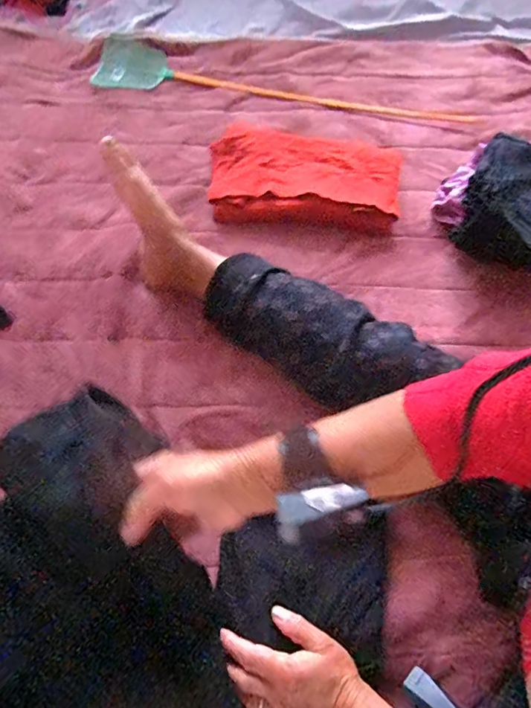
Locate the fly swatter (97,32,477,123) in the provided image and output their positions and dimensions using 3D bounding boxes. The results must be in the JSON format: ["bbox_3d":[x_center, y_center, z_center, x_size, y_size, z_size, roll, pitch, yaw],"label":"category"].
[{"bbox_3d":[0.023,-0.507,0.856,0.728,0.008,0.126,15,67,5],"label":"fly swatter"}]

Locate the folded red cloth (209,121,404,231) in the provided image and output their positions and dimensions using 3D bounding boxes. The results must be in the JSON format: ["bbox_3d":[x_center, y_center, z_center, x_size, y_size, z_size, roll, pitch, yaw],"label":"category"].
[{"bbox_3d":[0.067,-0.303,0.758,0.322,0.034,0.217,9,66,2],"label":"folded red cloth"}]

